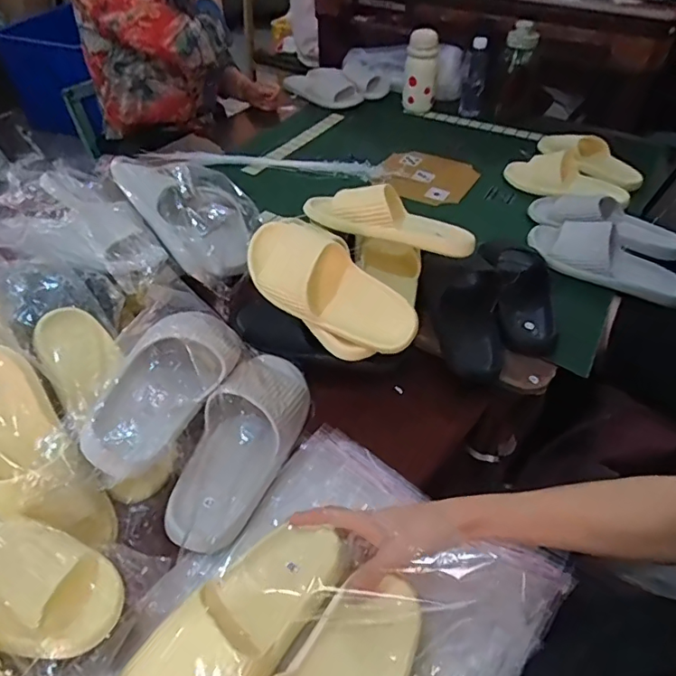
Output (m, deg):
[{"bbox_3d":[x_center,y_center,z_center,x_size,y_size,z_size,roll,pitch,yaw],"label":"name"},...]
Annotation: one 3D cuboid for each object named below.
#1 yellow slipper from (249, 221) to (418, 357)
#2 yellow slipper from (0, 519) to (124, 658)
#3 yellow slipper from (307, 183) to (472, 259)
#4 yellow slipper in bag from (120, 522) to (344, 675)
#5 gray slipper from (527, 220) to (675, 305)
[{"bbox_3d":[-0.009,-0.064,0.665,0.236,0.068,0.107,32,92,8],"label":"yellow slipper"},{"bbox_3d":[-0.304,0.188,0.443,0.238,0.071,0.091,17,48,16],"label":"yellow slipper"},{"bbox_3d":[0.078,-0.178,0.727,0.242,0.070,0.081,15,46,-3],"label":"yellow slipper"},{"bbox_3d":[-0.088,0.252,0.446,0.100,0.062,0.225,28,44,25],"label":"yellow slipper in bag"},{"bbox_3d":[0.453,-0.140,0.862,0.259,0.068,0.100,21,49,19],"label":"gray slipper"}]

